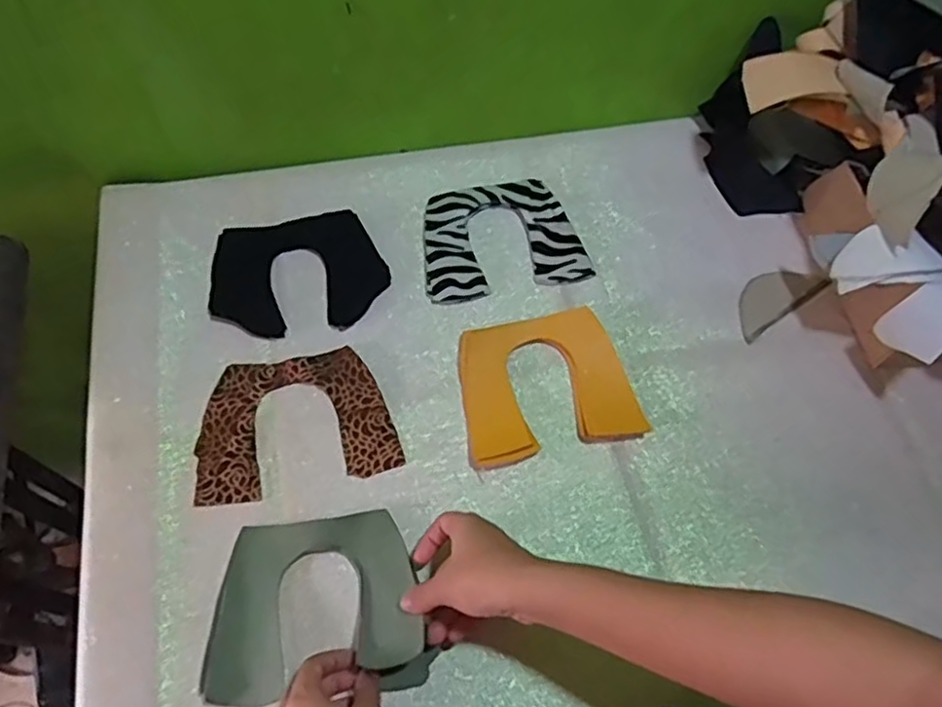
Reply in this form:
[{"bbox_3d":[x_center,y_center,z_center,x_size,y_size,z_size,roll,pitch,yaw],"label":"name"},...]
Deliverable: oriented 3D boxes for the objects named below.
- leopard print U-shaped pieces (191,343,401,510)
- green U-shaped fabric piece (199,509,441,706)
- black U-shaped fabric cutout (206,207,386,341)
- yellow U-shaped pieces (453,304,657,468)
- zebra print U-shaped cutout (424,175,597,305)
[{"bbox_3d":[-0.148,0.056,0.581,0.160,0.004,0.117,-10,64,-9],"label":"leopard print U-shaped pieces"},{"bbox_3d":[-0.115,0.181,0.507,0.156,0.040,0.127,-5,64,-6],"label":"green U-shaped fabric piece"},{"bbox_3d":[-0.161,-0.074,0.645,0.158,0.006,0.120,-7,66,-8],"label":"black U-shaped fabric cutout"},{"bbox_3d":[0.064,0.023,0.596,0.149,0.016,0.126,-11,64,-9],"label":"yellow U-shaped pieces"},{"bbox_3d":[0.026,-0.114,0.668,0.153,0.009,0.124,-12,64,-9],"label":"zebra print U-shaped cutout"}]

